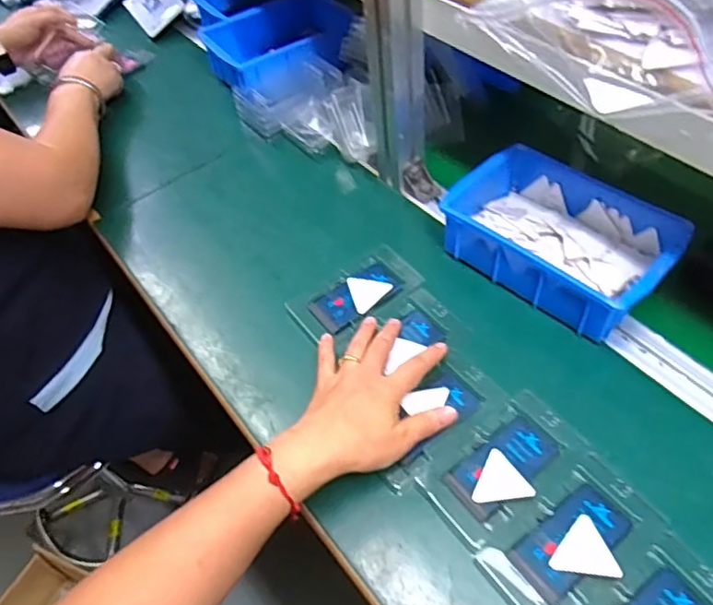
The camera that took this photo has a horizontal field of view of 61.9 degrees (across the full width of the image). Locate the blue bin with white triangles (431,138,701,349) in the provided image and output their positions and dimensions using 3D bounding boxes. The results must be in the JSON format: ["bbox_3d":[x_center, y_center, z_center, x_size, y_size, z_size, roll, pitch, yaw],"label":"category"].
[{"bbox_3d":[0.198,-0.064,0.585,0.208,0.069,0.148,32,65,28],"label":"blue bin with white triangles"}]

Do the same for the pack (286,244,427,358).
[{"bbox_3d":[0.004,-0.008,0.597,0.132,0.008,0.080,-37,56,-21],"label":"pack"}]

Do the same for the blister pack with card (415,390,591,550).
[{"bbox_3d":[0.118,0.128,0.475,0.124,0.016,0.070,-35,56,-20],"label":"blister pack with card"}]

